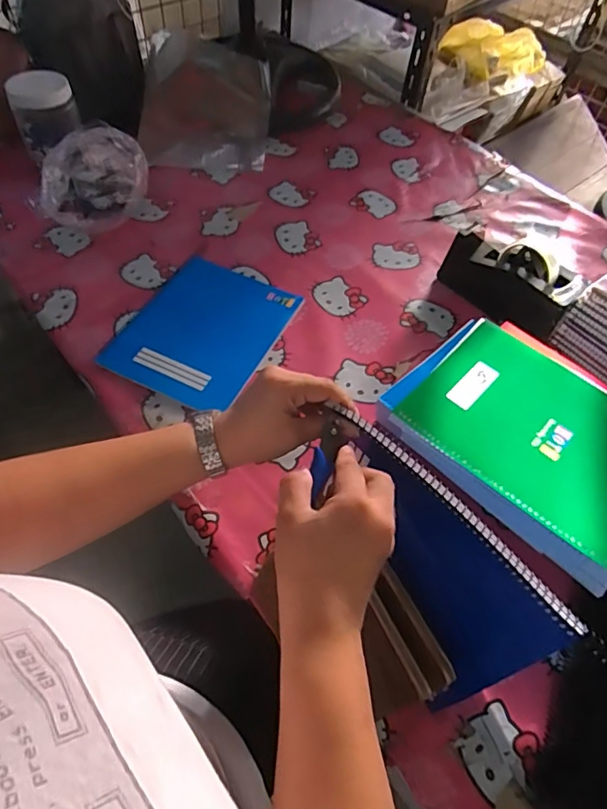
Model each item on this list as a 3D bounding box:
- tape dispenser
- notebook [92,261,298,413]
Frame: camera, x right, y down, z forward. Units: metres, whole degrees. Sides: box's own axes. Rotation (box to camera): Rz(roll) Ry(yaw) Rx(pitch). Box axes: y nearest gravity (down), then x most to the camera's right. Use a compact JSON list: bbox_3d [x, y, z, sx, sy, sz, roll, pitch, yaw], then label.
[{"bbox_3d":[0.302,-0.186,0.756,0.084,0.090,0.208,-34,53,-23],"label":"tape dispenser"},{"bbox_3d":[-0.146,-0.111,0.741,0.204,0.008,0.249,25,59,12],"label":"notebook"}]

